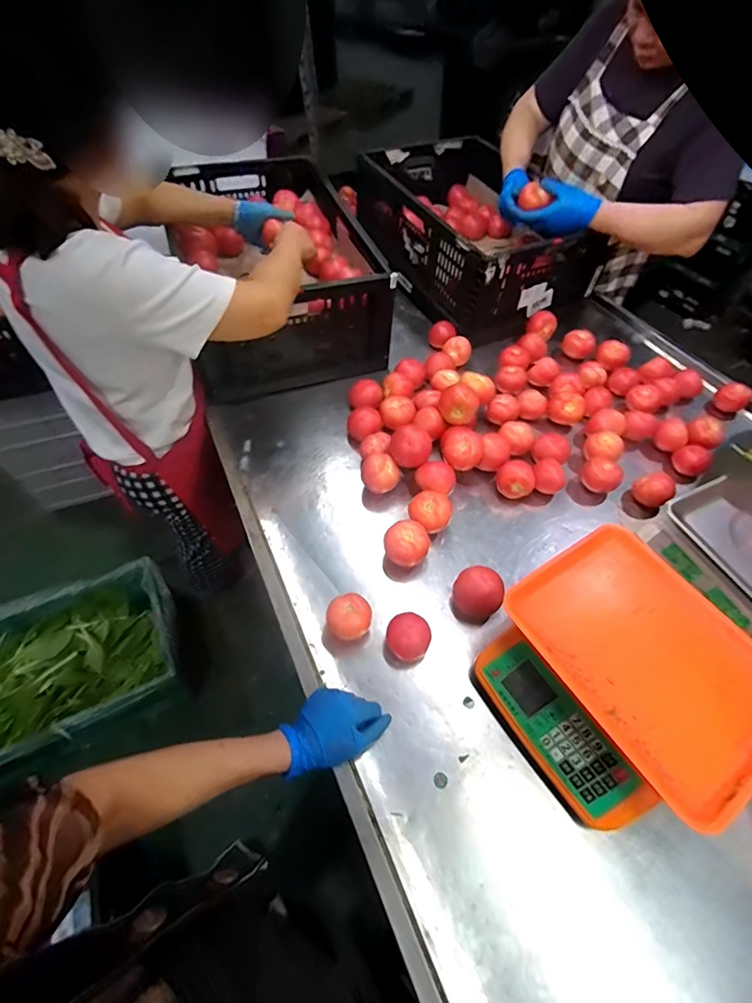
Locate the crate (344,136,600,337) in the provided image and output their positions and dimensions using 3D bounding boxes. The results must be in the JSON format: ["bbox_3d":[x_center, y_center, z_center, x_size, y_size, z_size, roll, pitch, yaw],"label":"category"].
[{"bbox_3d":[0.260,-0.707,1.171,0.441,0.232,0.617,-18,55,-13],"label":"crate"}]

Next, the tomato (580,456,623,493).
[{"bbox_3d":[0.404,-0.041,0.801,0.067,0.059,0.058,33,59,22],"label":"tomato"}]

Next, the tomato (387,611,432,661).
[{"bbox_3d":[0.046,0.194,0.626,0.058,0.054,0.053,0,52,0],"label":"tomato"}]

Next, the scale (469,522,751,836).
[{"bbox_3d":[0.306,0.220,0.559,0.281,0.130,0.288,-28,57,-20],"label":"scale"}]

